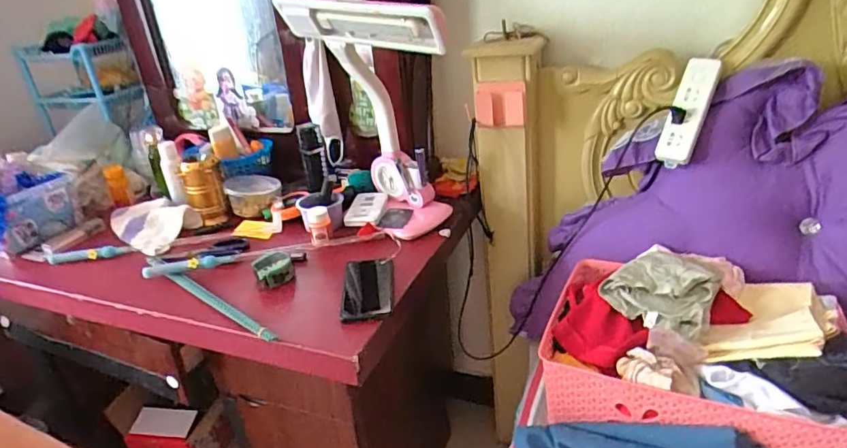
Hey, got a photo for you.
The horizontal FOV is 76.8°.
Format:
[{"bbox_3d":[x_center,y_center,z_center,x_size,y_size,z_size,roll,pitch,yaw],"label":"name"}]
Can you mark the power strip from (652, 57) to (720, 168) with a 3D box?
[{"bbox_3d":[0.444,-0.187,0.899,0.056,0.182,0.030,19,4,15],"label":"power strip"}]

